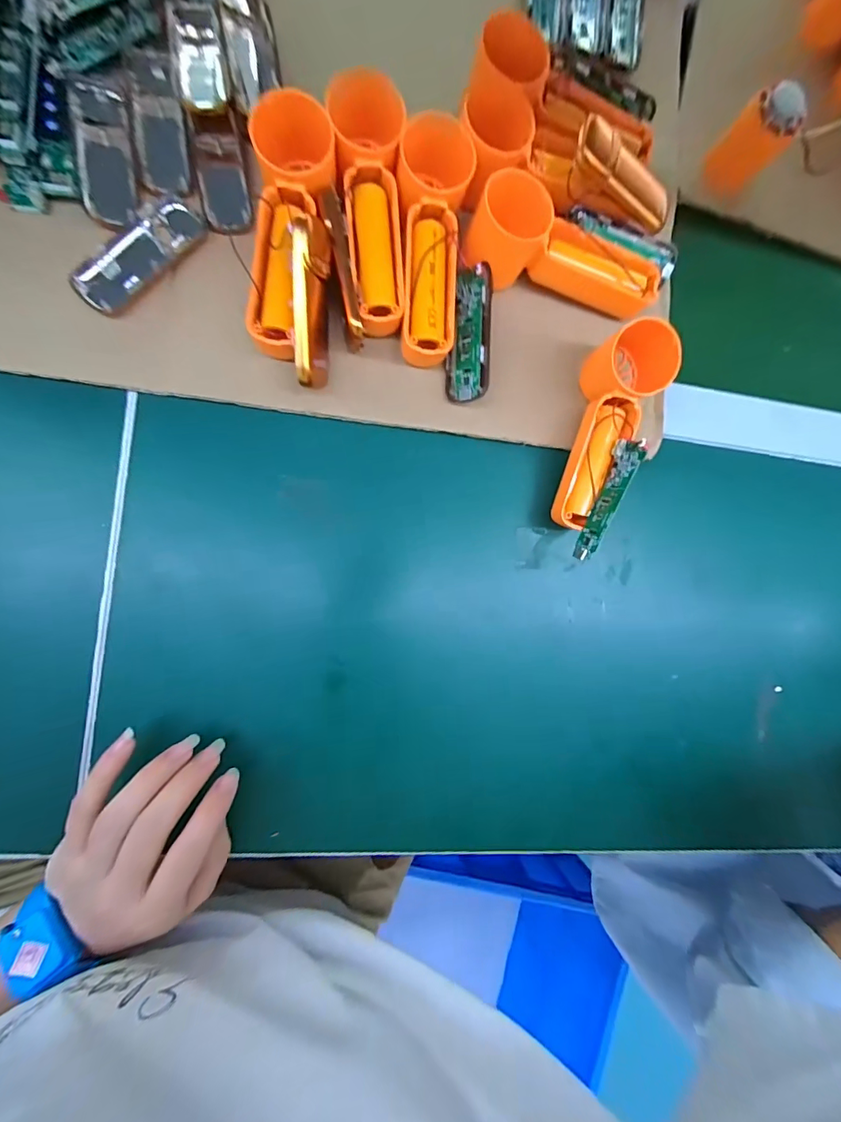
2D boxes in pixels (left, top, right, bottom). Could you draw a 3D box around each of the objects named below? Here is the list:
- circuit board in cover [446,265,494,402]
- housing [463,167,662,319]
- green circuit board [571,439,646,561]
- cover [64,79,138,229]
[{"bbox_3d":[0.031,-0.142,0.267,0.028,0.007,0.080,7,95,25],"label":"circuit board in cover"},{"bbox_3d":[0.093,-0.198,0.271,0.130,0.042,0.048,13,86,-9],"label":"housing"},{"bbox_3d":[0.117,-0.037,0.265,0.008,0.020,0.078,18,98,-35],"label":"green circuit board"},{"bbox_3d":[-0.181,-0.234,0.246,0.028,0.011,0.080,-8,89,-10],"label":"cover"}]

